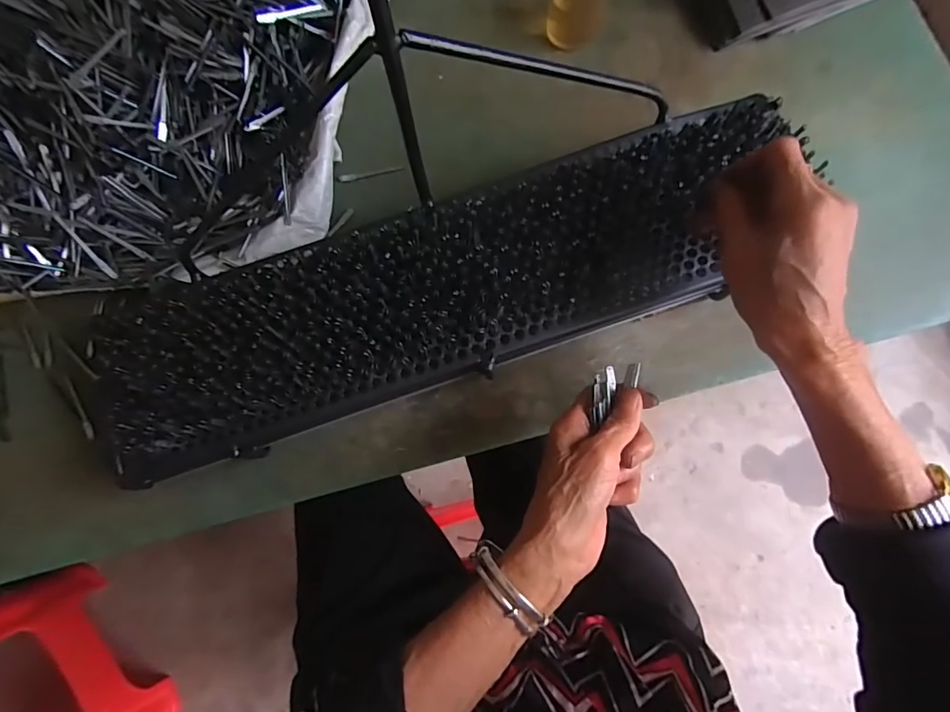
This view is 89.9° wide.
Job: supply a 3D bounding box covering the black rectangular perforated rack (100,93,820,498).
[{"bbox_3d":[-0.024,-0.054,0.385,0.566,0.038,0.148,-21,79,-1],"label":"black rectangular perforated rack"}]

